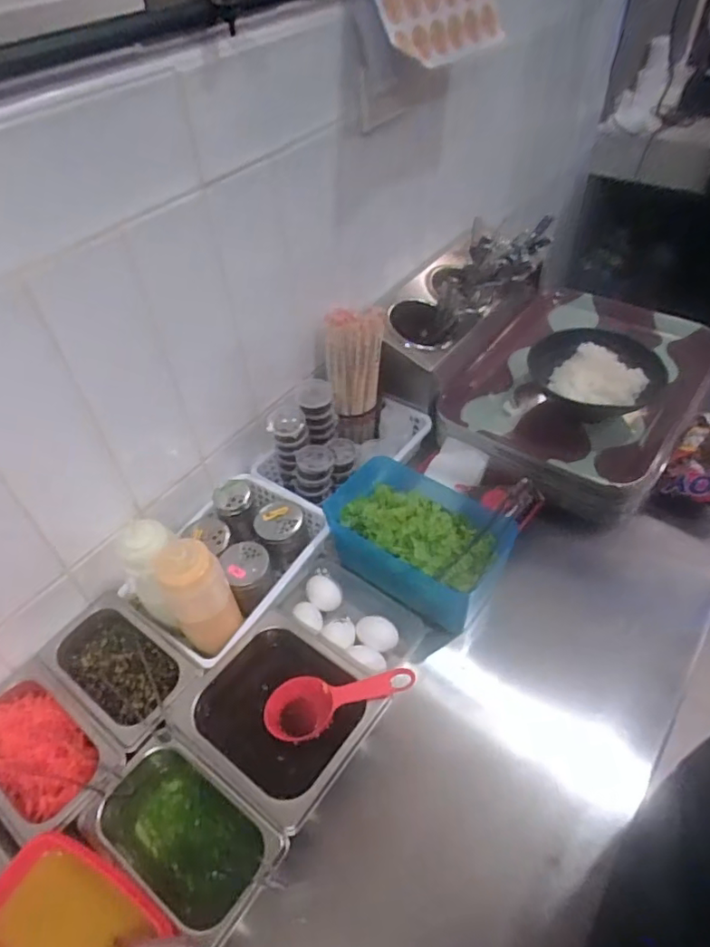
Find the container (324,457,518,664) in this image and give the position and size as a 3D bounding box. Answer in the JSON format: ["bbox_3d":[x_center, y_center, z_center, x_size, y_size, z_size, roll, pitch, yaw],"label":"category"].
[{"bbox_3d":[0.072,0.090,0.732,0.150,0.100,0.214,-35,55,-26],"label":"container"}]

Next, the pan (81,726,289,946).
[{"bbox_3d":[-0.157,0.337,0.545,0.177,0.067,0.107,26,53,23],"label":"pan"}]

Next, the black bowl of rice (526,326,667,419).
[{"bbox_3d":[0.348,-0.132,0.844,0.162,0.062,0.169,-1,48,1],"label":"black bowl of rice"}]

